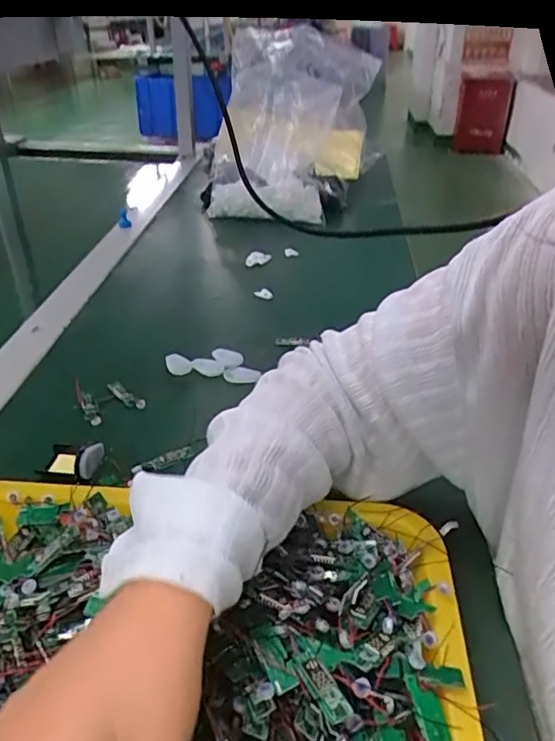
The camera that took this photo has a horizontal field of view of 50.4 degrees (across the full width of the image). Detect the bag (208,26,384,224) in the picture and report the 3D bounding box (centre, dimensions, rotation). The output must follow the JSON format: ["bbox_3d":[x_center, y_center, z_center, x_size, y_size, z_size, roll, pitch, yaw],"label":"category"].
[{"bbox_3d":[0.033,-0.405,0.988,0.259,0.269,0.306,2,32,2],"label":"bag"}]

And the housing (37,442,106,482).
[{"bbox_3d":[-0.160,0.066,0.454,0.046,0.016,0.040,9,33,13],"label":"housing"}]

